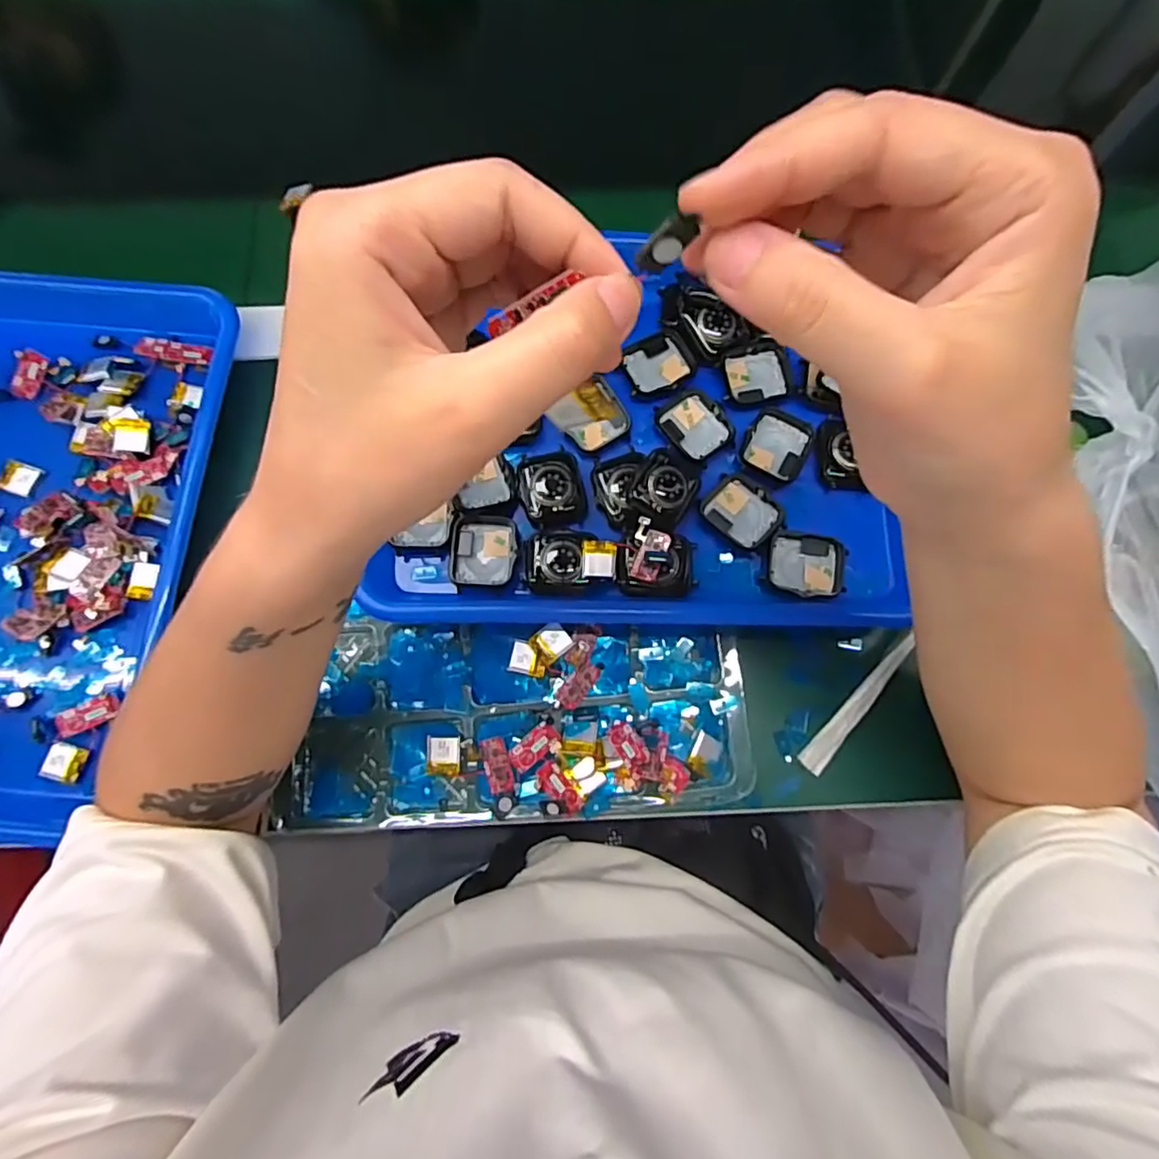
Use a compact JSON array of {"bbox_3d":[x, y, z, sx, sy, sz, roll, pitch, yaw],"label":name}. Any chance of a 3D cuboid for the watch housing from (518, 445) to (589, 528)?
[{"bbox_3d":[-0.017,-0.054,0.351,0.037,0.008,0.046,-14,76,-4],"label":"watch housing"}]

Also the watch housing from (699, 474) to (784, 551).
[{"bbox_3d":[0.095,-0.039,0.354,0.043,0.006,0.034,39,79,9],"label":"watch housing"}]

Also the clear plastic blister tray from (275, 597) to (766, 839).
[{"bbox_3d":[-0.033,0.077,0.343,0.248,0.025,0.122,-3,76,-1],"label":"clear plastic blister tray"}]

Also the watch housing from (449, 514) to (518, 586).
[{"bbox_3d":[-0.054,-0.017,0.346,0.036,0.009,0.040,1,76,0],"label":"watch housing"}]

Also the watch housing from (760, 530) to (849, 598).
[{"bbox_3d":[0.130,-0.008,0.349,0.043,0.015,0.035,11,76,2],"label":"watch housing"}]

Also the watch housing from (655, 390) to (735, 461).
[{"bbox_3d":[0.069,-0.092,0.364,0.035,0.006,0.042,-34,79,-9],"label":"watch housing"}]

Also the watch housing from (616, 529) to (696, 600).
[{"bbox_3d":[0.044,-0.008,0.347,0.046,0.016,0.034,5,76,1],"label":"watch housing"}]

